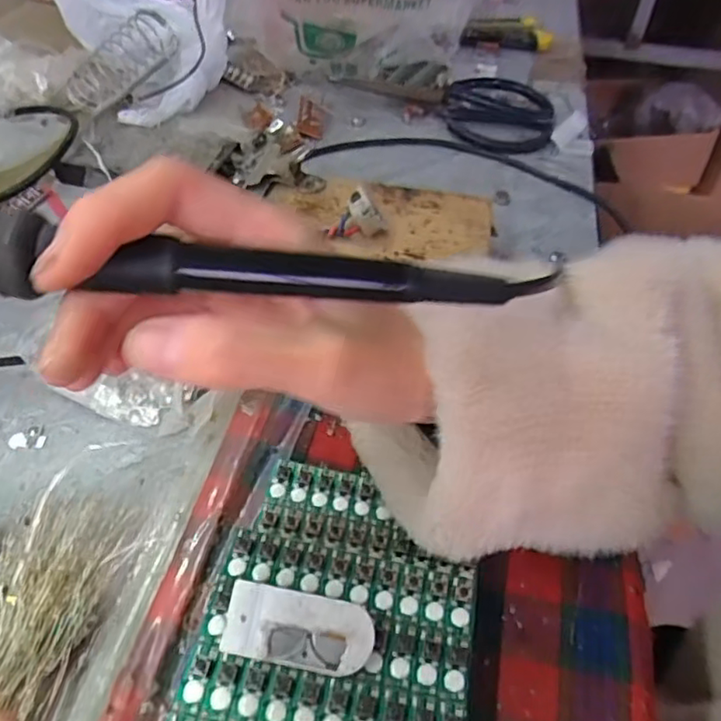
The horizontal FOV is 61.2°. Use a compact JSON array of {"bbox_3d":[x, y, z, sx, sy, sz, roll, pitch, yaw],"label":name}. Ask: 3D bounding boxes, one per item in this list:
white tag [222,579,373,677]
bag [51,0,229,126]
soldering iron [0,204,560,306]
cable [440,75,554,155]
[{"bbox_3d":[-0.021,0.093,0.210,0.050,0.006,0.024,11,72,3],"label":"white tag"},{"bbox_3d":[-0.173,-0.278,0.509,0.116,0.096,0.104,-27,56,-23],"label":"bag"},{"bbox_3d":[-0.050,-0.027,0.164,0.209,0.016,0.017,3,49,-10],"label":"soldering iron"},{"bbox_3d":[0.120,-0.215,0.535,0.094,0.020,0.113,10,50,6],"label":"cable"}]

